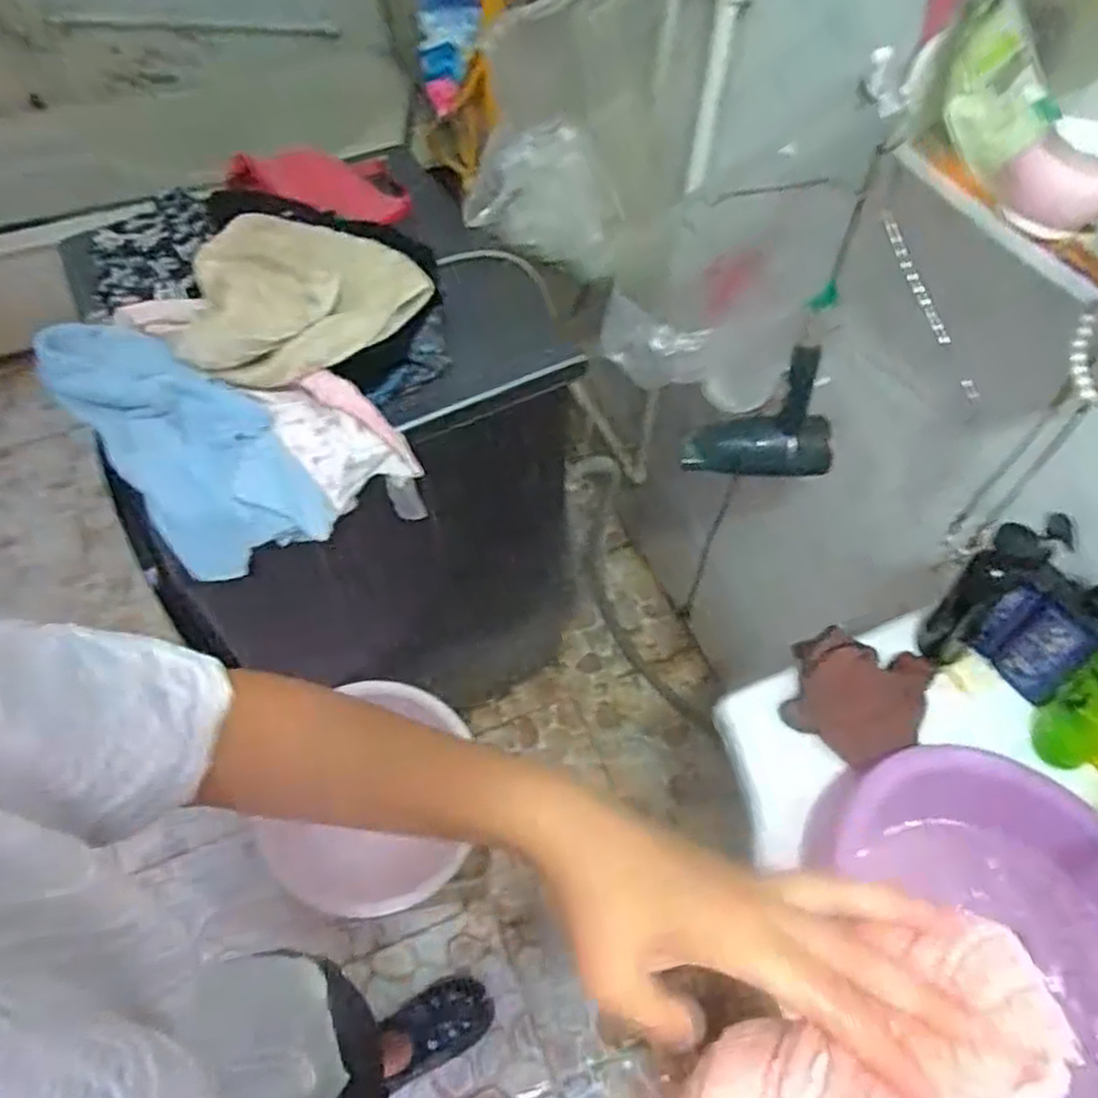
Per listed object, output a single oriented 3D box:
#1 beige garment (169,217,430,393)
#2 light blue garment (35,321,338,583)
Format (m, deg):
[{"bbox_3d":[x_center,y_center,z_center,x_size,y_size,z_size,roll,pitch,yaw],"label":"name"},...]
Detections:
[{"bbox_3d":[-0.314,-0.322,0.909,0.291,0.061,0.269,-18,59,-14],"label":"beige garment"},{"bbox_3d":[-0.417,-0.118,0.855,0.383,0.093,0.164,41,63,8],"label":"light blue garment"}]

